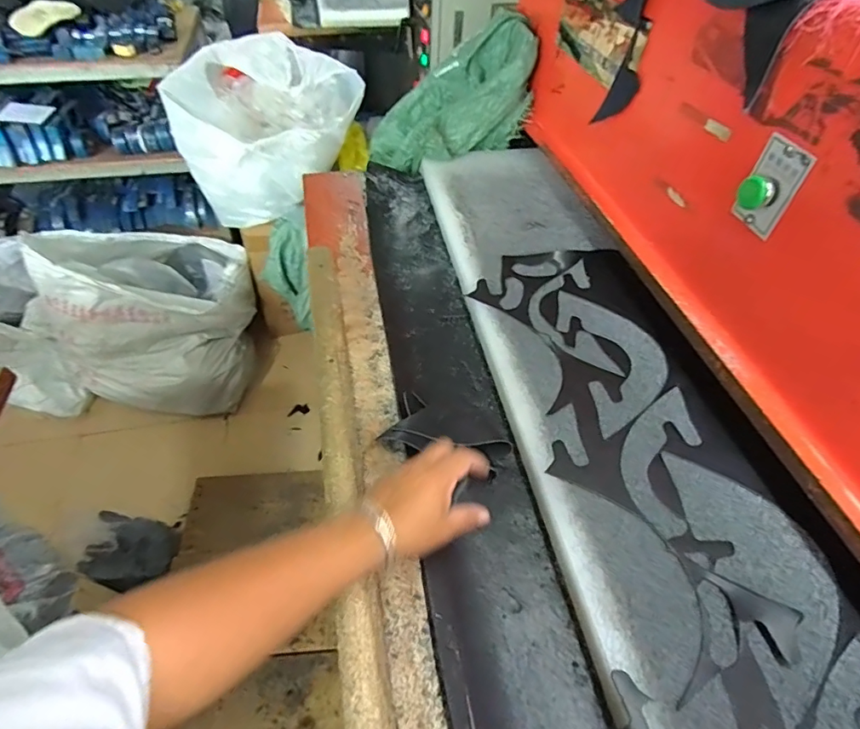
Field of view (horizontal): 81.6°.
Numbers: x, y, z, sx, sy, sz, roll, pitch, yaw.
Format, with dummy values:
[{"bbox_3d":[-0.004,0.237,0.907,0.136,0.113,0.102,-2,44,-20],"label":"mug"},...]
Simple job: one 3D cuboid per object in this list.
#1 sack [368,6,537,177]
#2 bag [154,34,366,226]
[{"bbox_3d":[0.048,-0.555,1.045,0.297,0.244,0.225,-15,56,-16],"label":"sack"},{"bbox_3d":[-0.488,-0.729,1.574,0.404,0.444,0.436,17,53,7],"label":"bag"}]

